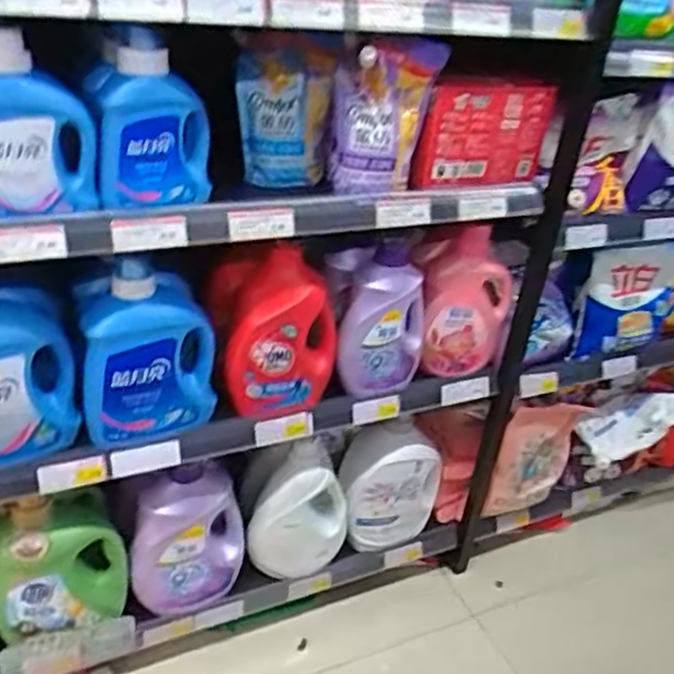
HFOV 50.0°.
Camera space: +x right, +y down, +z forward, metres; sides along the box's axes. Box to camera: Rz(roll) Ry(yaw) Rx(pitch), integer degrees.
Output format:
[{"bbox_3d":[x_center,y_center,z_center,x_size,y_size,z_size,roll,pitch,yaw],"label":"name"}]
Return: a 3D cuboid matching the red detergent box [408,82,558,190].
[{"bbox_3d":[0.238,-0.324,1.168,0.259,0.157,0.065,-11,34,-29],"label":"red detergent box"}]

